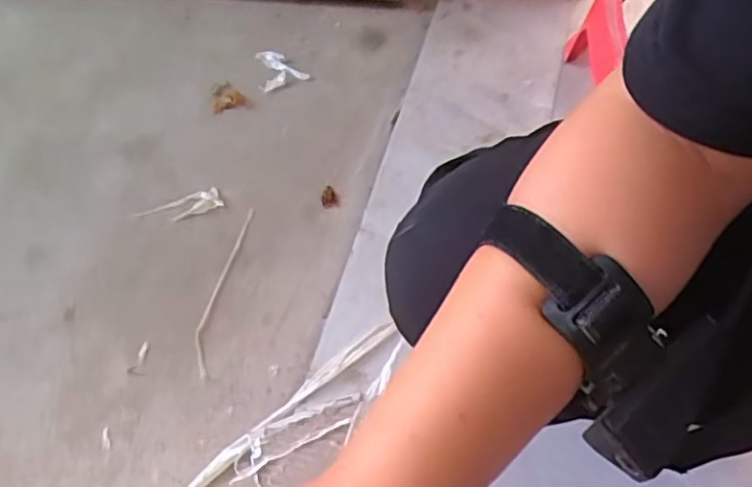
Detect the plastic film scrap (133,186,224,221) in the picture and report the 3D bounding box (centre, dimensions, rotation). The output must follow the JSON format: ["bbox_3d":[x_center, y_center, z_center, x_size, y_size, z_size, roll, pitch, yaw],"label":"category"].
[{"bbox_3d":[-0.261,-0.047,0.831,0.112,0.015,0.037,-17,60,-12],"label":"plastic film scrap"}]

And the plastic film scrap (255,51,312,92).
[{"bbox_3d":[-0.148,-0.272,0.971,0.074,0.013,0.070,-17,60,-12],"label":"plastic film scrap"}]

